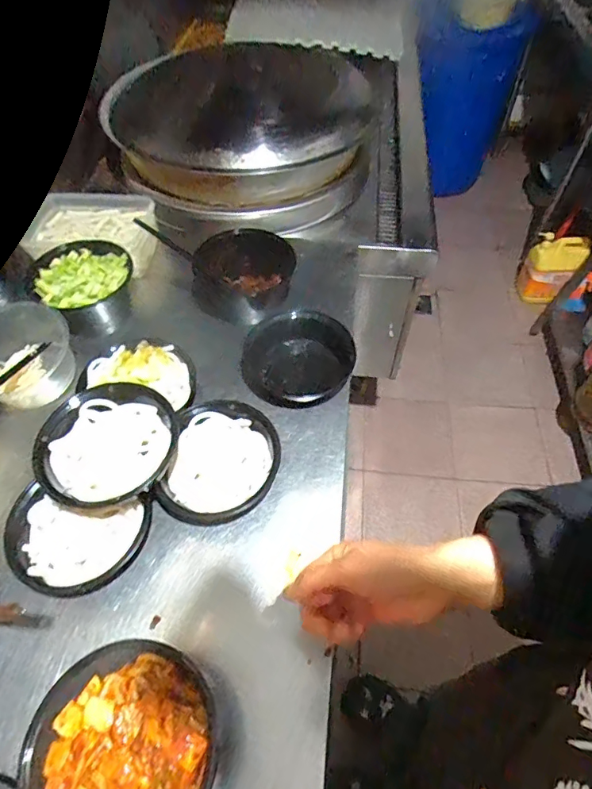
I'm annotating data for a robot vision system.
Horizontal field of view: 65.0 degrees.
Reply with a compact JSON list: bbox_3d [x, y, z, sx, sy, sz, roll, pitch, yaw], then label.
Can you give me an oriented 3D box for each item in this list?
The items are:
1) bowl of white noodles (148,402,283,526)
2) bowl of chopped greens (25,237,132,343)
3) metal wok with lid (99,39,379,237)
[{"bbox_3d":[-0.099,0.097,0.639,0.142,0.050,0.168,8,56,7],"label":"bowl of white noodles"},{"bbox_3d":[-0.357,-0.180,0.809,0.154,0.112,0.144,-1,55,1],"label":"bowl of chopped greens"},{"bbox_3d":[-0.105,-0.598,1.030,0.472,0.263,0.433,25,60,18],"label":"metal wok with lid"}]

